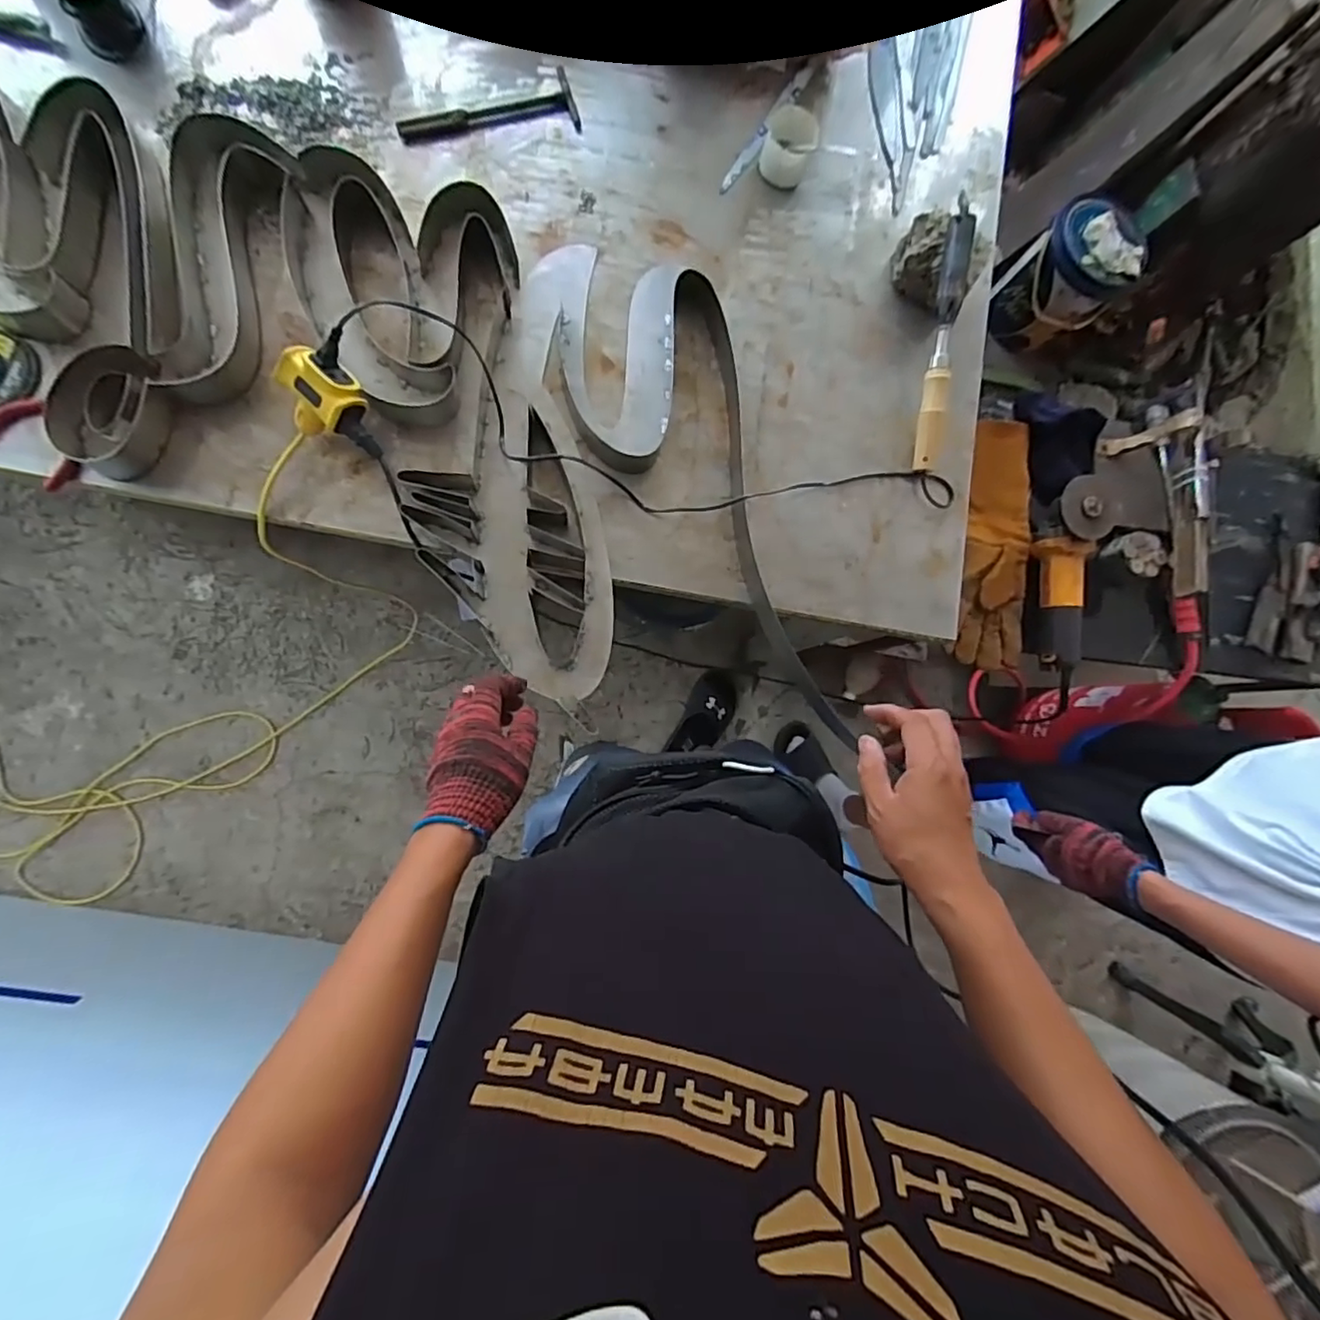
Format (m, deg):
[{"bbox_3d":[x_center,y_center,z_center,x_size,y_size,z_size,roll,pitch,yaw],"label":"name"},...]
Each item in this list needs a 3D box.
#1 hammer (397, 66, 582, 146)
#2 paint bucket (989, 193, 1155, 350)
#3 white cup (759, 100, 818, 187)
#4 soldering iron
[{"bbox_3d":[-0.218,-0.692,0.785,0.224,0.017,0.079,-18,86,-9],"label":"hammer"},{"bbox_3d":[0.952,-0.891,1.442,0.237,0.255,0.222,1,85,-7],"label":"paint bucket"},{"bbox_3d":[0.163,-0.657,0.789,0.062,0.065,0.058,1,83,-7],"label":"white cup"},{"bbox_3d":[0.358,-0.404,0.772,0.030,0.031,0.321,4,100,-7],"label":"soldering iron"}]

